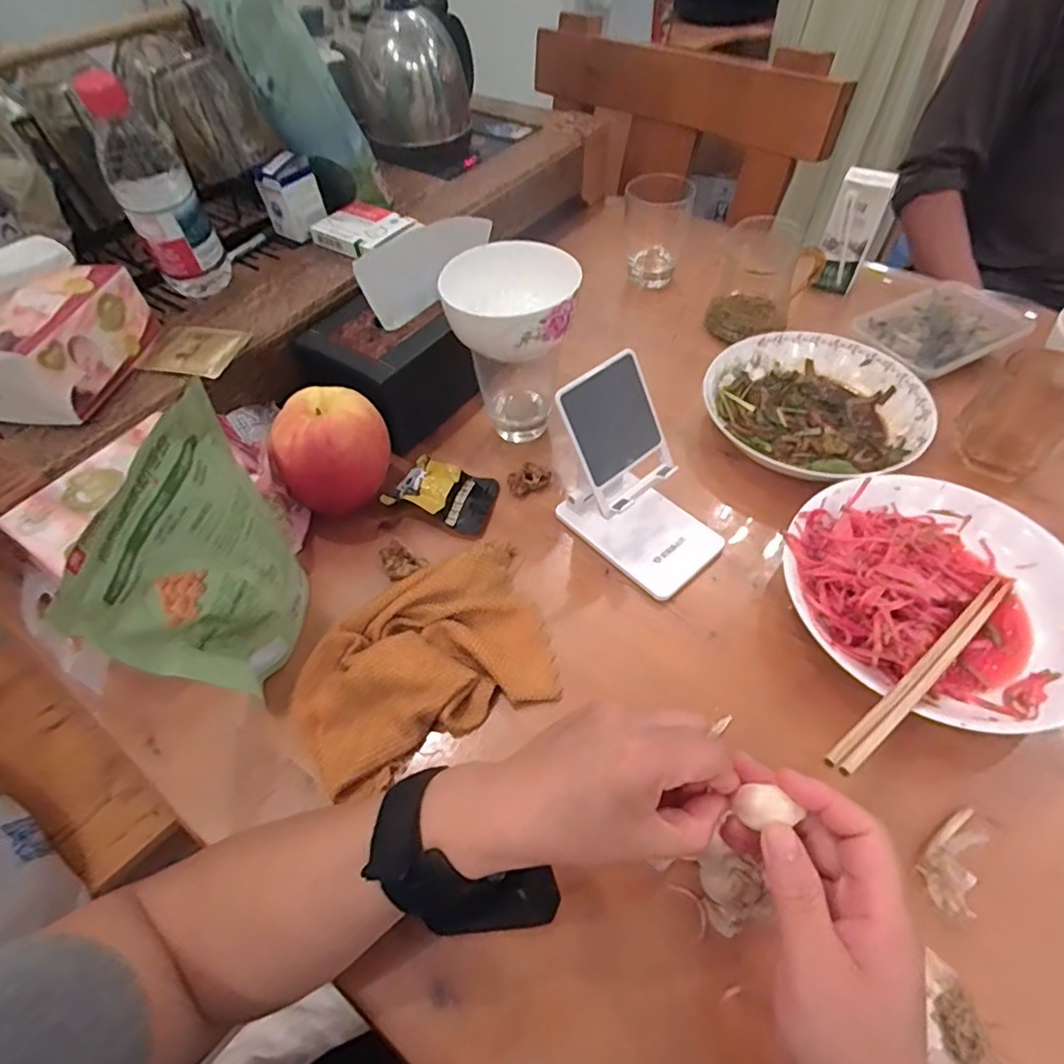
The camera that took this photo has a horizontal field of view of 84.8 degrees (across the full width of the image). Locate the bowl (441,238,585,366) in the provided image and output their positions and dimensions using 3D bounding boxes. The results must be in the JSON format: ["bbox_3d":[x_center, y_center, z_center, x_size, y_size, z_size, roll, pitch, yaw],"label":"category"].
[{"bbox_3d":[-0.018,-0.193,0.475,0.106,0.056,0.105,-1,53,2],"label":"bowl"}]

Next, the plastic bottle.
[{"bbox_3d":[-0.334,-0.300,0.524,0.062,0.171,0.068,-27,57,-17],"label":"plastic bottle"}]

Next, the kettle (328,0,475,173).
[{"bbox_3d":[-0.153,-0.564,0.738,0.173,0.152,0.134,-12,54,-6],"label":"kettle"}]

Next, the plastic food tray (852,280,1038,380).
[{"bbox_3d":[0.426,-0.209,0.605,0.173,0.027,0.106,-26,56,-16],"label":"plastic food tray"}]

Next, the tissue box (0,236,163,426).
[{"bbox_3d":[-0.383,-0.163,0.456,0.085,0.086,0.141,3,53,4],"label":"tissue box"}]

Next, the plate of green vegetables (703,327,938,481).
[{"bbox_3d":[0.267,-0.118,0.556,0.191,0.039,0.182,-1,53,2],"label":"plate of green vegetables"}]

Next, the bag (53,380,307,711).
[{"bbox_3d":[-0.195,0.025,0.369,0.034,0.177,0.146,5,54,6],"label":"bag"}]

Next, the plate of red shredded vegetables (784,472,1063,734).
[{"bbox_3d":[0.289,0.046,0.424,0.190,0.048,0.200,-1,53,2],"label":"plate of red shredded vegetables"}]

